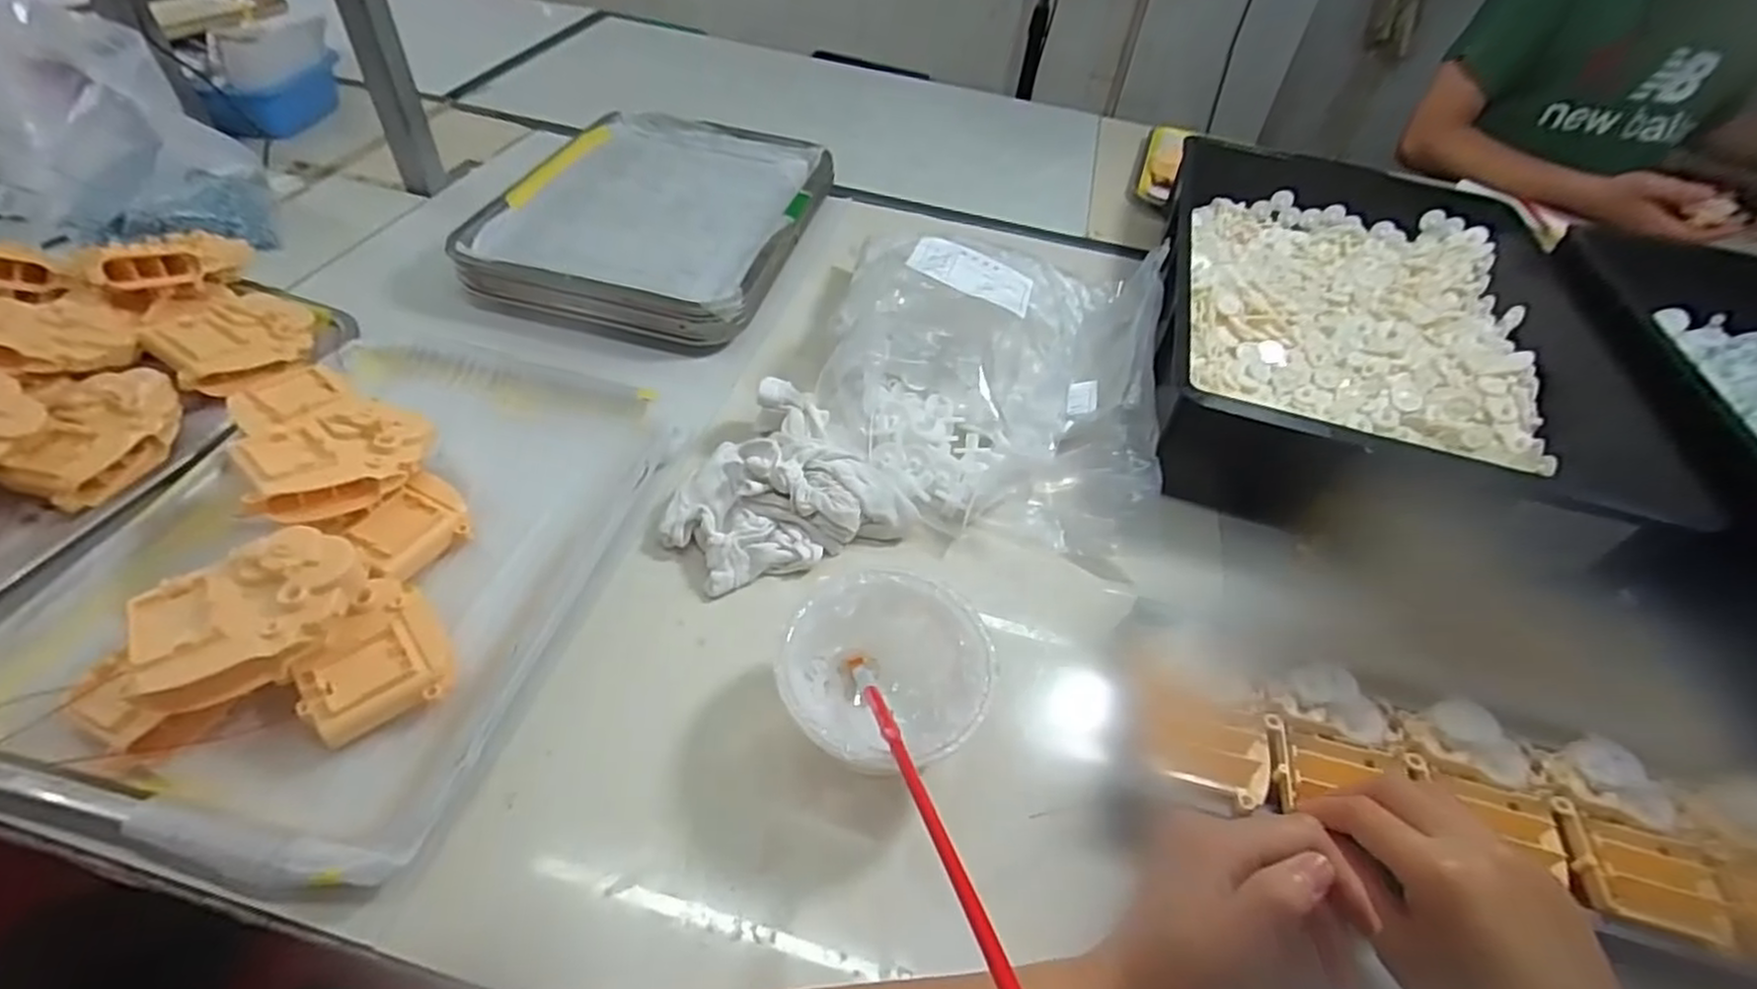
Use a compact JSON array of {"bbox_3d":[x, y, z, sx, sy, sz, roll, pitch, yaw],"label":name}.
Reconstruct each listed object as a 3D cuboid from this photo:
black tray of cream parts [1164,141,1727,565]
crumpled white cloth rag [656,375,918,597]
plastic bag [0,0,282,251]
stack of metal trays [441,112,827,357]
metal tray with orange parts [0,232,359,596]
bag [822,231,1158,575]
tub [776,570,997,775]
[{"bbox_3d":[0.441,-0.161,0.684,0.354,0.102,0.501,17,48,9],"label":"black tray of cream parts"},{"bbox_3d":[-0.071,-0.004,0.505,0.146,0.050,0.135,-29,57,-29],"label":"crumpled white cloth rag"},{"bbox_3d":[-0.634,-0.298,0.614,0.155,0.165,0.095,-18,52,-22],"label":"plastic bag"},{"bbox_3d":[-0.205,-0.279,0.736,0.260,0.048,0.352,12,47,4],"label":"stack of metal trays"},{"bbox_3d":[-0.554,-0.070,0.470,0.224,0.080,0.358,15,47,7],"label":"metal tray with orange parts"},{"bbox_3d":[0.095,-0.118,0.601,0.257,0.109,0.320,13,47,5],"label":"bag"},{"bbox_3d":[0.002,0.106,0.407,0.107,0.064,0.112,3,47,-4],"label":"tub"}]

